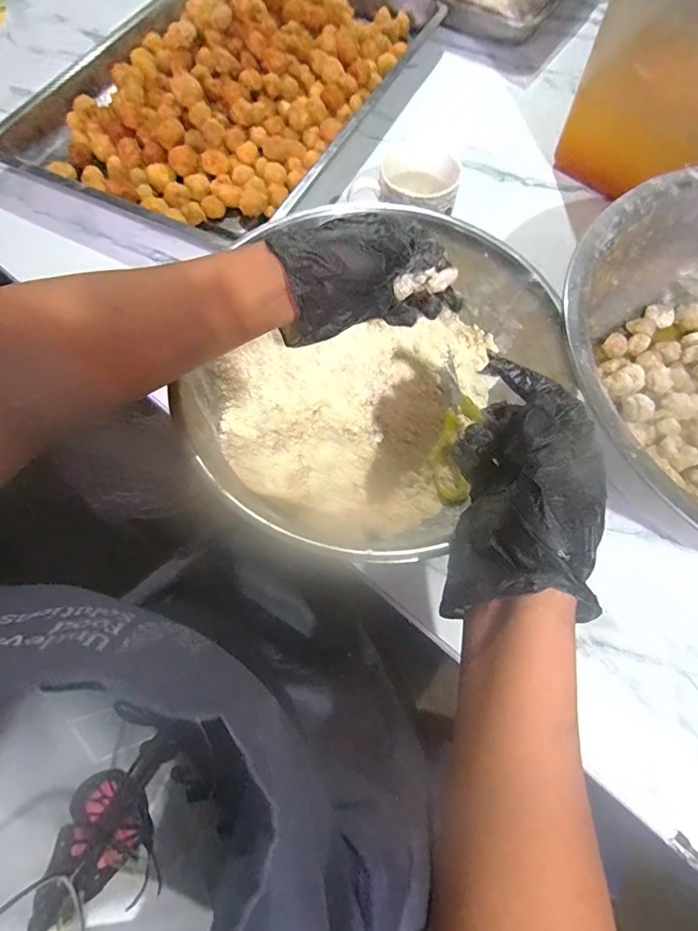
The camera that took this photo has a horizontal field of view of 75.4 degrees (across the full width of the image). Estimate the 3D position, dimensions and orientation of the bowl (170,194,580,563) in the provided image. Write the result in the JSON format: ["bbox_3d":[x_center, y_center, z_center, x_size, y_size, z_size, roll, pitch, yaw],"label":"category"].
[{"bbox_3d":[0.027,-0.071,0.398,0.266,0.100,0.291,22,69,8],"label":"bowl"}]

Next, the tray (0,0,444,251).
[{"bbox_3d":[-0.152,-0.568,0.628,0.412,0.078,0.612,24,69,9],"label":"tray"}]

